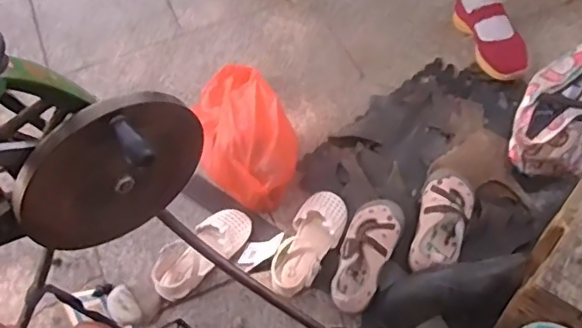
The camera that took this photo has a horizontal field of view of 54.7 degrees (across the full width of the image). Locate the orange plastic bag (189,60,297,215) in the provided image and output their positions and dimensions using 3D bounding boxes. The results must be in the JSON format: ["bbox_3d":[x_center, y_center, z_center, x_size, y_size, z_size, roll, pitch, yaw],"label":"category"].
[{"bbox_3d":[-0.092,-0.067,0.997,0.143,0.119,0.326,-20,58,-11],"label":"orange plastic bag"}]

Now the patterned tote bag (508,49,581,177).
[{"bbox_3d":[0.452,-0.077,0.894,0.221,0.204,0.161,-38,63,-21],"label":"patterned tote bag"}]

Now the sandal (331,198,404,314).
[{"bbox_3d":[0.114,0.133,0.857,0.077,0.046,0.185,20,72,15],"label":"sandal"}]

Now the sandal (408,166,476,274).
[{"bbox_3d":[0.231,0.089,0.863,0.079,0.047,0.176,18,59,13],"label":"sandal"}]

